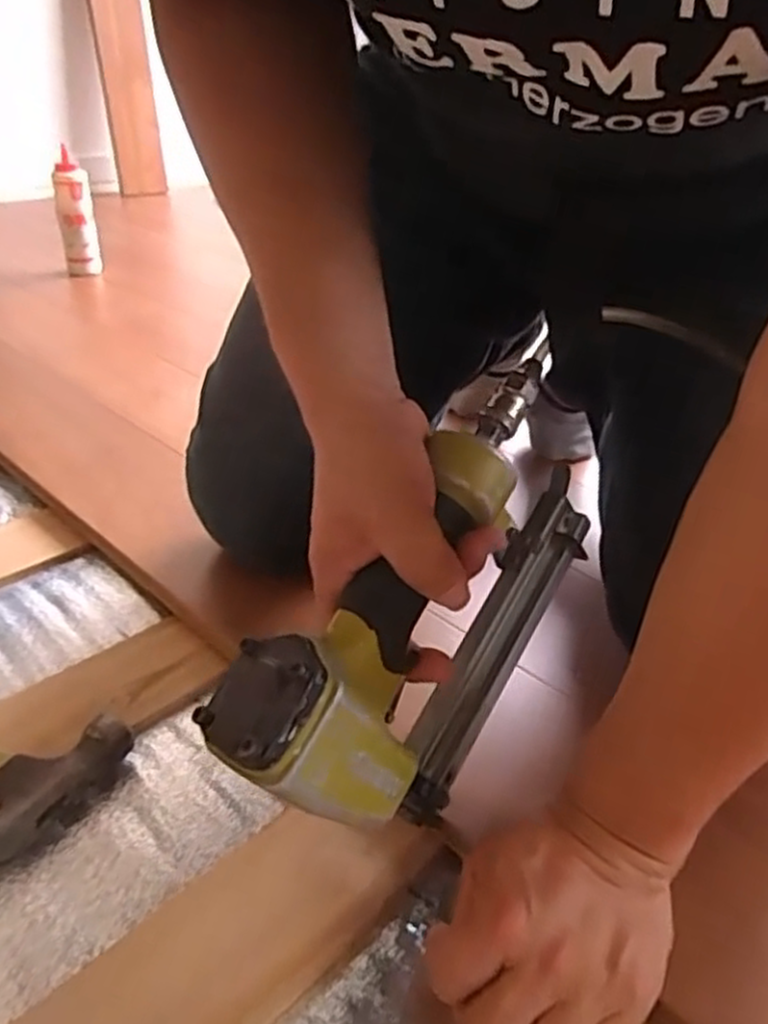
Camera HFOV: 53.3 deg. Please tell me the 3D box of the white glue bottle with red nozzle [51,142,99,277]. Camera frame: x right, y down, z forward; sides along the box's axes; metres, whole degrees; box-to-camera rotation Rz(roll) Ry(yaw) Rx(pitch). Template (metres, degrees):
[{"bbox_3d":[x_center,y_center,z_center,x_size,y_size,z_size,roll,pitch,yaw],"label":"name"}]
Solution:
[{"bbox_3d":[-0.542,-0.509,1.349,0.059,0.197,0.044,-7,33,-14],"label":"white glue bottle with red nozzle"}]

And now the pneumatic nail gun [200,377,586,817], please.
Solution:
[{"bbox_3d":[0.025,0.056,0.414,0.065,0.157,0.250,11,53,38],"label":"pneumatic nail gun"}]

